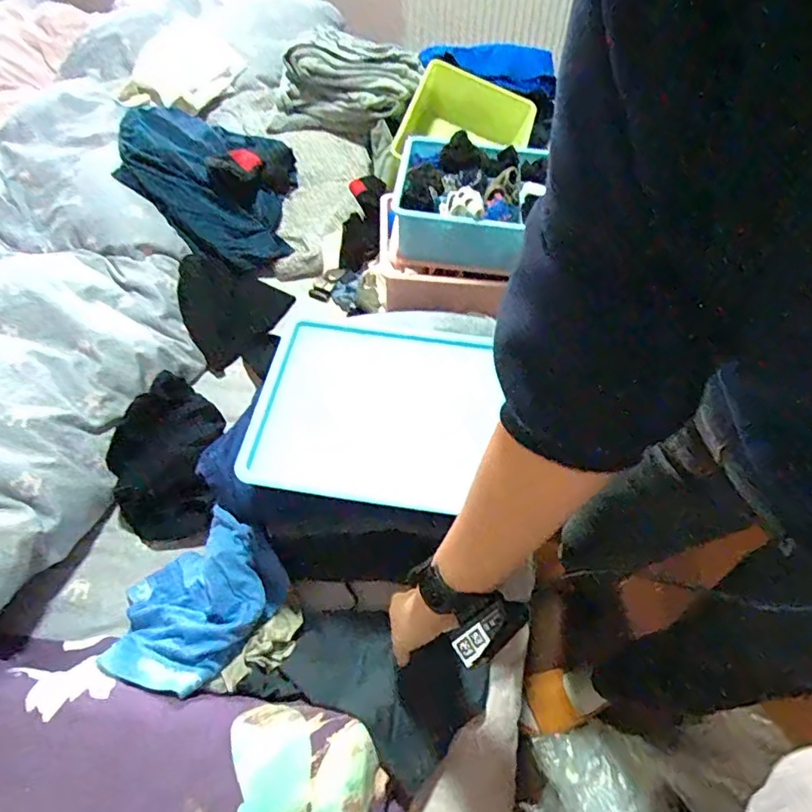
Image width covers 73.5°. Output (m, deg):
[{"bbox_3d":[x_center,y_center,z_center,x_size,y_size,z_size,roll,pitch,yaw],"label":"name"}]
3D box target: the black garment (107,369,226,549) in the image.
[{"bbox_3d":[-0.336,0.065,0.779,0.131,0.094,0.246,-1,52,-1],"label":"black garment"}]

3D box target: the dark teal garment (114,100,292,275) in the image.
[{"bbox_3d":[-0.361,-0.422,1.046,0.348,0.085,0.329,16,70,-31],"label":"dark teal garment"}]

